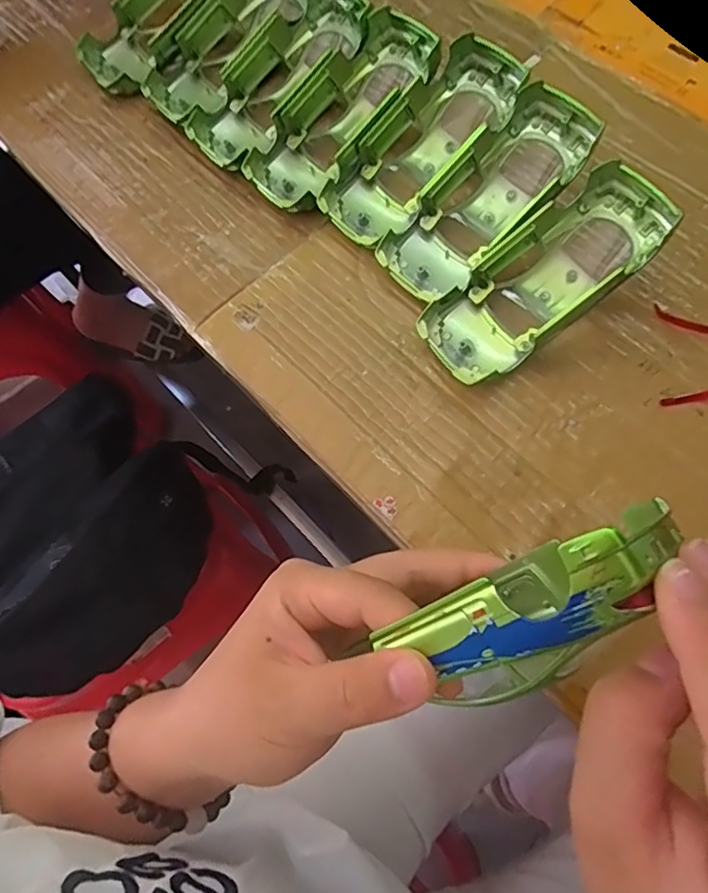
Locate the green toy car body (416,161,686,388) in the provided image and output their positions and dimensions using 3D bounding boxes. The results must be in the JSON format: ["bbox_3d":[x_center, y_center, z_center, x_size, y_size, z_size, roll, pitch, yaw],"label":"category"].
[{"bbox_3d":[0.100,-0.087,0.304,0.135,0.032,0.056,-39,72,6],"label":"green toy car body"}]

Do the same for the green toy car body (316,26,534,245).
[{"bbox_3d":[0.043,-0.173,0.339,0.134,0.033,0.054,-47,73,4],"label":"green toy car body"}]

